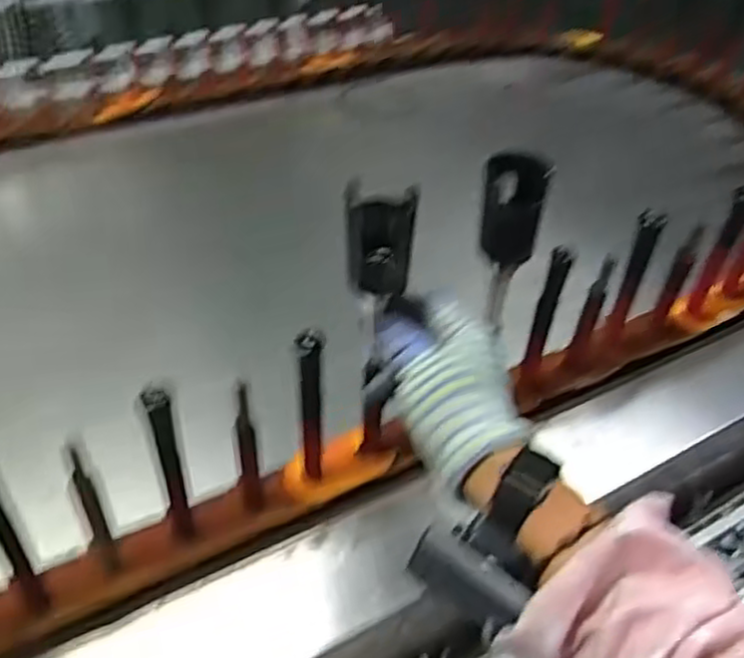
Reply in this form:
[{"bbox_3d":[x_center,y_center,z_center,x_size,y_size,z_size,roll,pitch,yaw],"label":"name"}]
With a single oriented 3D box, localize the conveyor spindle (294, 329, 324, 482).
[{"bbox_3d":[-0.043,0.056,0.515,0.016,0.139,0.014,-1,43,-4],"label":"conveyor spindle"}]

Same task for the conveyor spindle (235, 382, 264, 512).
[{"bbox_3d":[-0.085,0.083,0.501,0.013,0.118,0.015,-5,43,-9],"label":"conveyor spindle"}]

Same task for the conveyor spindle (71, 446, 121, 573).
[{"bbox_3d":[-0.177,0.117,0.464,0.013,0.117,0.012,-23,48,-25],"label":"conveyor spindle"}]

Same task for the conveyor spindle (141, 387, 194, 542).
[{"bbox_3d":[-0.131,0.092,0.477,0.017,0.141,0.013,-15,45,-19],"label":"conveyor spindle"}]

